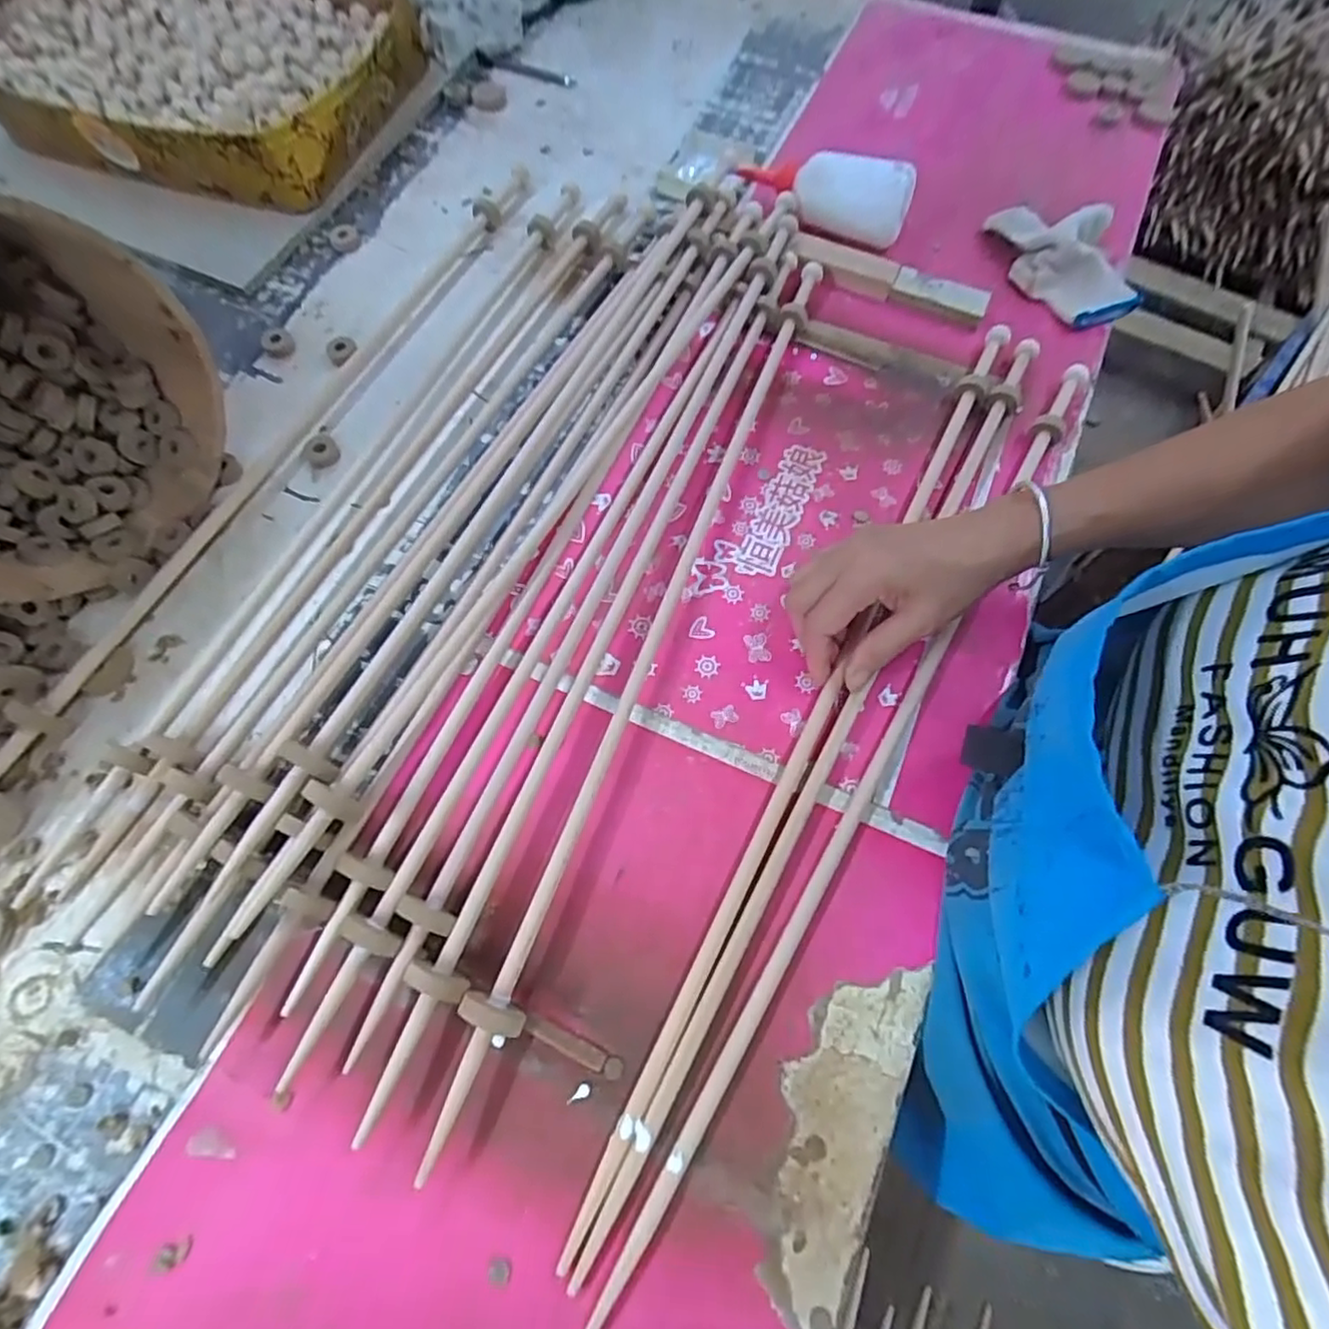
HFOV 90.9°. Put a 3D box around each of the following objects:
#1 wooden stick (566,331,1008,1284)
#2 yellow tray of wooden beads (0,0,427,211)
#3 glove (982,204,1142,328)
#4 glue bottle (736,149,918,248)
[{"bbox_3d":[0.115,0.013,0.438,0.016,0.020,0.682,27,71,10],"label":"wooden stick"},{"bbox_3d":[-0.460,-0.614,0.677,0.369,0.072,0.320,13,67,4],"label":"yellow tray of wooden beads"},{"bbox_3d":[0.354,-0.358,0.587,0.146,0.054,0.106,25,68,9],"label":"glove"},{"bbox_3d":[0.149,-0.448,0.611,0.161,0.049,0.053,19,68,6],"label":"glue bottle"}]

